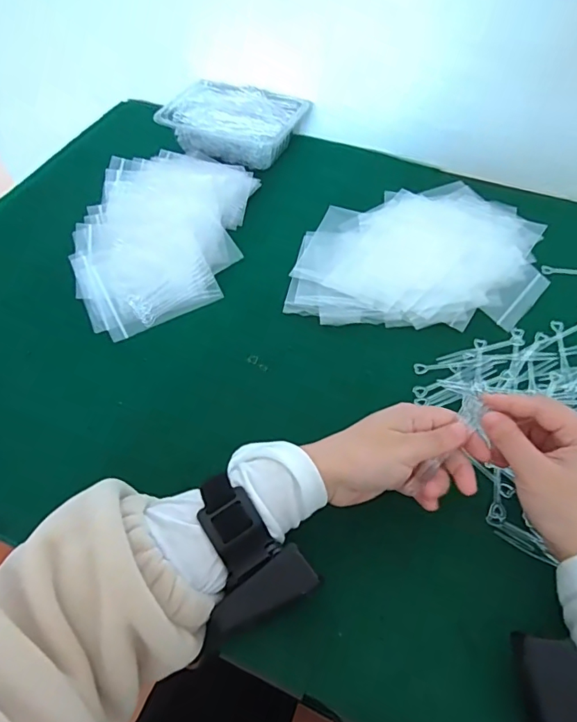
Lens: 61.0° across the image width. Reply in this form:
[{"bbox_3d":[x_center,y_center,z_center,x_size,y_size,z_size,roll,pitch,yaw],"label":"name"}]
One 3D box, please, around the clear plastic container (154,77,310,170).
[{"bbox_3d":[-0.073,-0.319,0.666,0.175,0.056,0.116,22,58,16],"label":"clear plastic container"}]

